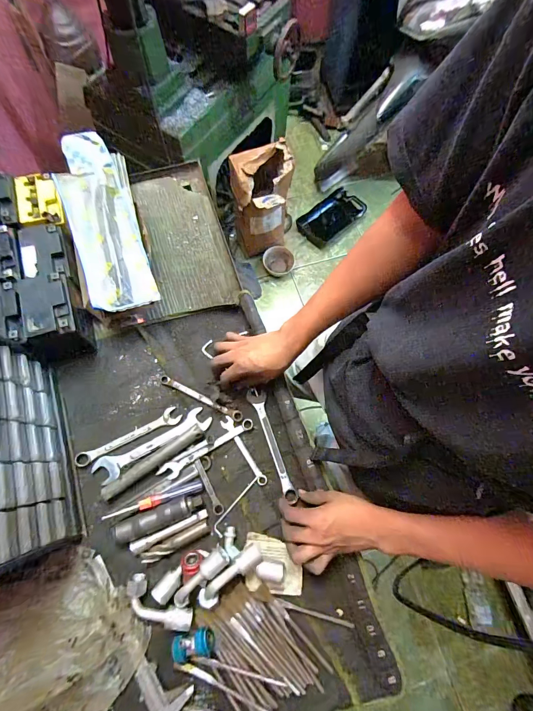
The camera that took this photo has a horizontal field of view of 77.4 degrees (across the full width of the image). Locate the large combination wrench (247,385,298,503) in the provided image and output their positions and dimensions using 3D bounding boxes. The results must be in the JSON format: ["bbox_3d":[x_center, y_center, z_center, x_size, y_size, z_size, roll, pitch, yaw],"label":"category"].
[{"bbox_3d":[0.010,0.145,0.566,0.031,0.014,0.191,-18,73,-8],"label":"large combination wrench"}]

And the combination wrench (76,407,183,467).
[{"bbox_3d":[-0.231,0.135,0.566,0.173,0.010,0.030,-24,74,-10],"label":"combination wrench"}]

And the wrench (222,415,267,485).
[{"bbox_3d":[-0.039,0.161,0.566,0.021,0.007,0.128,-30,75,-12],"label":"wrench"}]

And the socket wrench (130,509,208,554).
[{"bbox_3d":[-0.147,0.268,0.507,0.118,0.010,0.017,-22,73,-9],"label":"socket wrench"}]

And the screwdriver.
[{"bbox_3d":[-0.175,0.226,0.522,0.149,0.018,0.018,-17,72,-8],"label":"screwdriver"}]

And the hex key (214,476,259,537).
[{"bbox_3d":[-0.050,0.239,0.539,0.018,0.009,0.106,33,73,9],"label":"hex key"}]

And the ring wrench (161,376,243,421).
[{"bbox_3d":[-0.116,0.074,0.588,0.160,0.009,0.016,25,72,6],"label":"ring wrench"}]

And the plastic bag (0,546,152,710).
[{"bbox_3d":[-0.277,0.373,0.409,0.175,0.136,0.202,-39,77,-14],"label":"plastic bag"}]

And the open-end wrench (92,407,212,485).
[{"bbox_3d":[-0.190,0.150,0.561,0.200,0.011,0.041,-27,74,-11],"label":"open-end wrench"}]

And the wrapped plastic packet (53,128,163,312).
[{"bbox_3d":[-0.294,-0.242,0.598,0.116,0.056,0.347,-17,72,-8],"label":"wrapped plastic packet"}]

